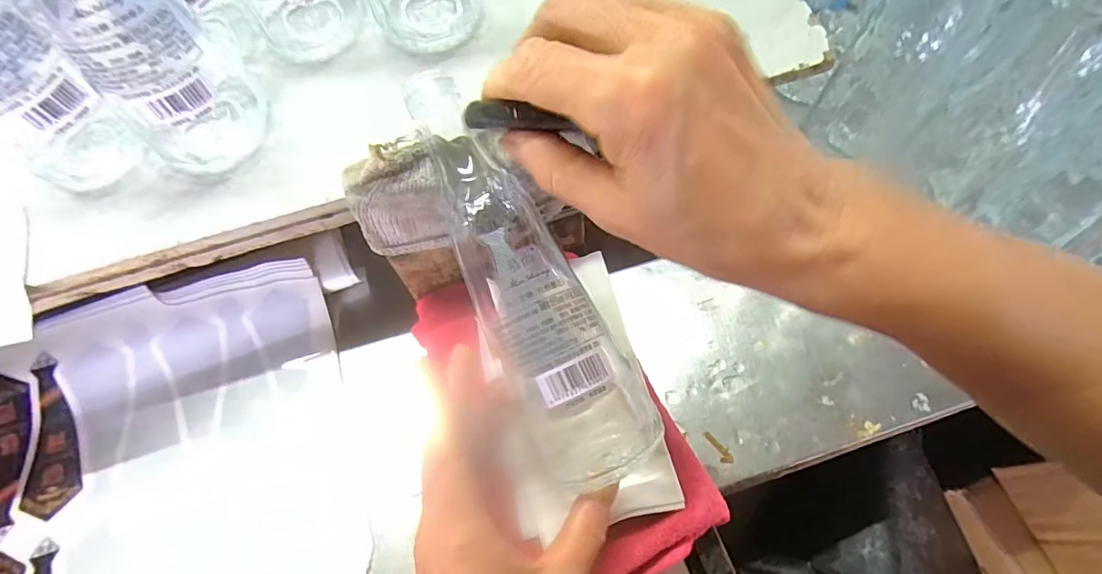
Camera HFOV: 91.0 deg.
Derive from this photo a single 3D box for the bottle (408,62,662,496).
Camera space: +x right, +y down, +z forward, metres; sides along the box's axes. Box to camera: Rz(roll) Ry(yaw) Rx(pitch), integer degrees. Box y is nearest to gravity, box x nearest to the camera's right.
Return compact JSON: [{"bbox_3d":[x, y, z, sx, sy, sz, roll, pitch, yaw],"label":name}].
[{"bbox_3d":[-0.016,-0.006,0.265,0.053,0.064,0.204,-24,76,-8],"label":"bottle"}]

